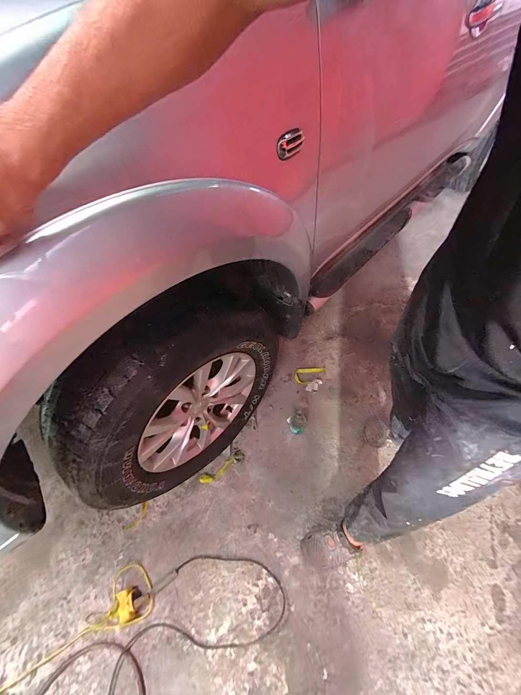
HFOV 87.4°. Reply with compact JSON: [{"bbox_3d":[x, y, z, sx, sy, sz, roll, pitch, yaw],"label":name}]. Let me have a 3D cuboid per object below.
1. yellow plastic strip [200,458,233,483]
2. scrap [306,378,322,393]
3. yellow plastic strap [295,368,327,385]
[{"bbox_3d":[-0.178,0.514,1.127,0.150,0.004,0.041,-27,54,-15],"label":"yellow plastic strip"},{"bbox_3d":[0.264,0.187,1.345,0.051,0.009,0.090,29,60,25],"label":"scrap"},{"bbox_3d":[0.244,0.124,1.388,0.174,0.018,0.093,-36,58,-21],"label":"yellow plastic strap"}]

